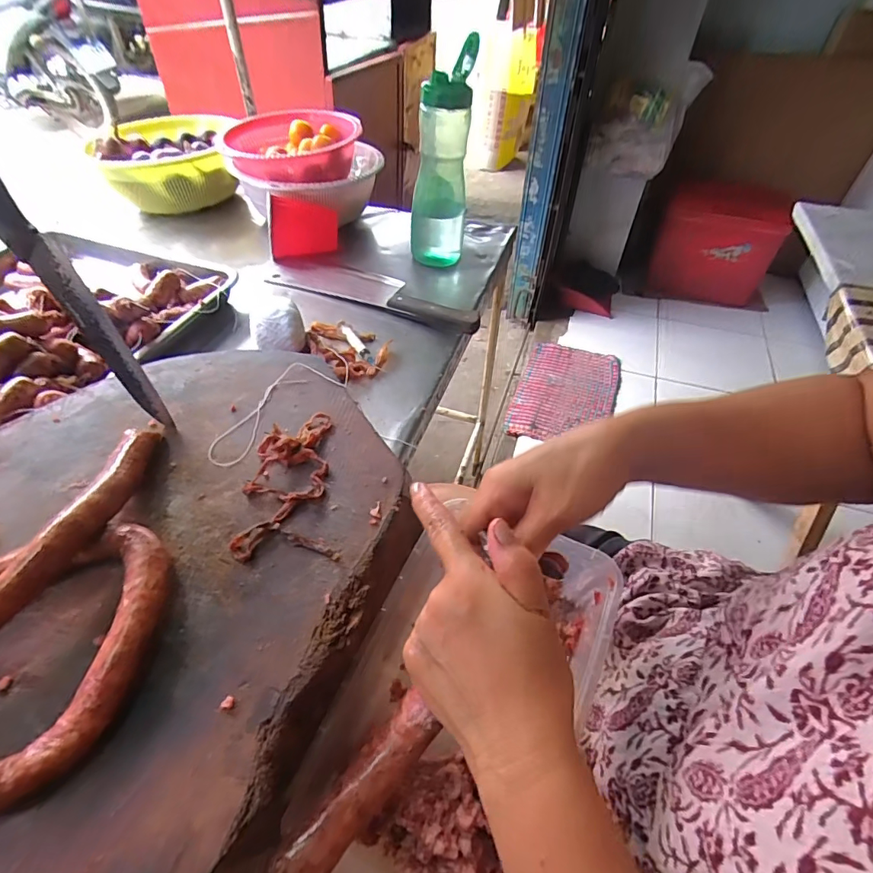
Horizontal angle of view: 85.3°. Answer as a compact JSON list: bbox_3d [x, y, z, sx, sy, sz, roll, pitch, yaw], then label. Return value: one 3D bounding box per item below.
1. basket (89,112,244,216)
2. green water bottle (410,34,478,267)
[{"bbox_3d":[-0.497,-0.513,0.899,0.217,0.105,0.206,-1,48,-5],"label":"basket"},{"bbox_3d":[0.007,-0.411,0.722,0.083,0.286,0.079,5,47,0],"label":"green water bottle"}]

